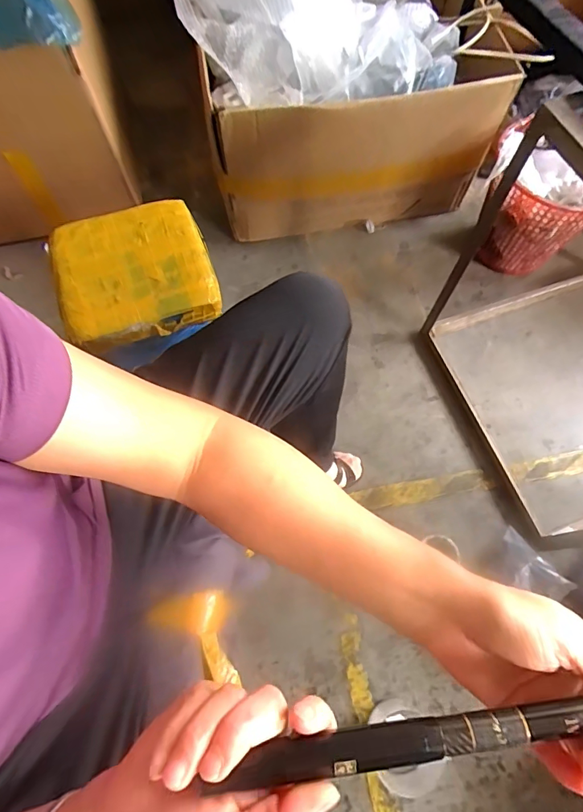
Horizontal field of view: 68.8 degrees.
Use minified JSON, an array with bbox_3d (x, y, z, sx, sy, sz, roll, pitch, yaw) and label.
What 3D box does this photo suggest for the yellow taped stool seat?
[{"bbox_3d":[-0.261,-0.221,0.712,0.246,0.057,0.248,-23,71,-9],"label":"yellow taped stool seat"}]

